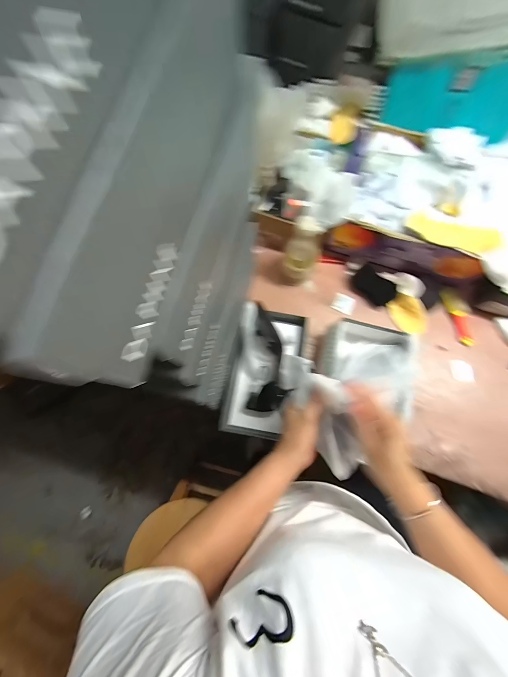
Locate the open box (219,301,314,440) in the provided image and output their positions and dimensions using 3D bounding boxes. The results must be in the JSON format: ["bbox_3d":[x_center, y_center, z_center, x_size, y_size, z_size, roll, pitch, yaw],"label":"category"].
[{"bbox_3d":[0.029,0.078,0.625,0.169,0.071,0.304,12,76,2],"label":"open box"}]

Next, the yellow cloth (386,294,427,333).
[{"bbox_3d":[0.402,-0.064,0.684,0.010,0.075,0.111,-38,102,-49],"label":"yellow cloth"}]

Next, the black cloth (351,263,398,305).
[{"bbox_3d":[0.321,-0.142,0.694,0.052,0.059,0.120,-43,80,-11],"label":"black cloth"}]

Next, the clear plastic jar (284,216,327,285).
[{"bbox_3d":[0.120,-0.210,0.640,0.084,0.182,0.091,16,76,3],"label":"clear plastic jar"}]

